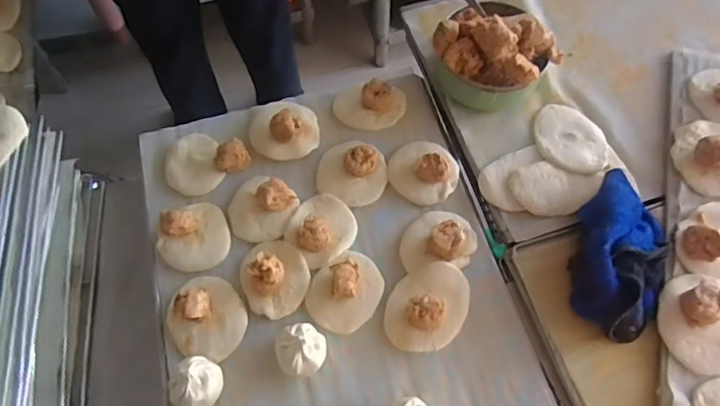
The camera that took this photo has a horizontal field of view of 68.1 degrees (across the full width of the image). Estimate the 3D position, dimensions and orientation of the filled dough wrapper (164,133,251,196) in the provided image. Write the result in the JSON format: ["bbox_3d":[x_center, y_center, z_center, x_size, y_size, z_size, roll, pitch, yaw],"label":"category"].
[{"bbox_3d":[-0.205,-0.062,0.689,0.098,0.031,0.093,0,62,1],"label":"filled dough wrapper"}]

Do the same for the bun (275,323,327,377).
[{"bbox_3d":[-0.062,0.158,0.571,0.051,0.047,0.052,0,62,1],"label":"bun"}]

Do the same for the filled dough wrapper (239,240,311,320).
[{"bbox_3d":[-0.099,0.079,0.608,0.075,0.033,0.088,-26,65,-12],"label":"filled dough wrapper"}]

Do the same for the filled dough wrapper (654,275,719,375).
[{"bbox_3d":[0.372,0.123,0.566,0.091,0.035,0.099,-11,62,-5],"label":"filled dough wrapper"}]

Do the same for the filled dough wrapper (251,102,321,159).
[{"bbox_3d":[-0.103,-0.104,0.698,0.098,0.044,0.086,6,62,4],"label":"filled dough wrapper"}]

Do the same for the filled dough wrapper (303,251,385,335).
[{"bbox_3d":[-0.017,0.094,0.605,0.076,0.037,0.094,26,65,14],"label":"filled dough wrapper"}]

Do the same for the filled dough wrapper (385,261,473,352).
[{"bbox_3d":[0.077,0.112,0.596,0.084,0.035,0.103,24,65,13],"label":"filled dough wrapper"}]

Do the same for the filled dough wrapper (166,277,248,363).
[{"bbox_3d":[-0.174,0.124,0.590,0.081,0.041,0.095,-35,67,-16],"label":"filled dough wrapper"}]

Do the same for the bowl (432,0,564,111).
[{"bbox_3d":[0.180,-0.202,0.689,0.131,0.136,0.138,0,62,1],"label":"bowl"}]

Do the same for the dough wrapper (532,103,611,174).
[{"bbox_3d":[0.271,-0.085,0.694,0.085,0.007,0.114,-14,53,-7],"label":"dough wrapper"}]

